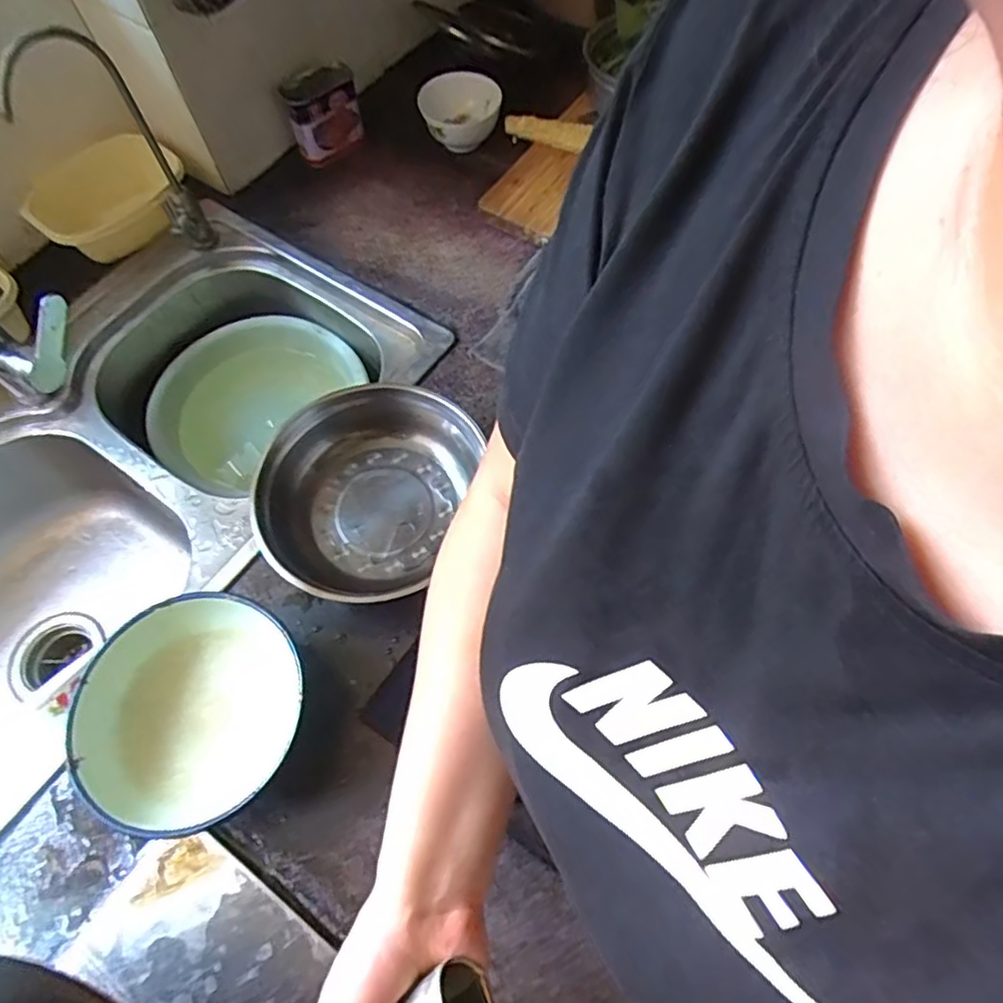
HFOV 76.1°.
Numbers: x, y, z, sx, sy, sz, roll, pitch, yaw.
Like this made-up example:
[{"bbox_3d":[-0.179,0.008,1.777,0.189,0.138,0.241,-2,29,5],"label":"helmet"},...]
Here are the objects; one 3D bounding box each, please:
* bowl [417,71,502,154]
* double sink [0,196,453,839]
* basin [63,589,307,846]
[{"bbox_3d":[-0.056,-0.543,0.898,0.108,0.056,0.100,-1,63,2],"label":"bowl"},{"bbox_3d":[-0.458,0.052,0.749,0.472,0.208,0.826,41,72,20],"label":"double sink"},{"bbox_3d":[-0.250,0.174,0.532,0.168,0.082,0.173,-1,63,2],"label":"basin"}]

